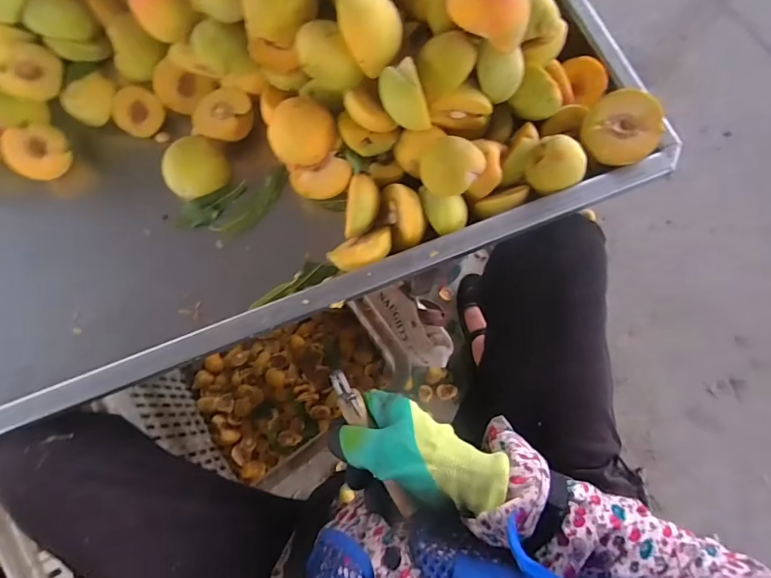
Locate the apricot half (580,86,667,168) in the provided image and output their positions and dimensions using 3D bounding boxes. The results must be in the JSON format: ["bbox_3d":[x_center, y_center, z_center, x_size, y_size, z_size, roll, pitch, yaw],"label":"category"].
[{"bbox_3d":[0.228,-0.153,0.410,0.065,0.033,0.068,37,98,13],"label":"apricot half"}]

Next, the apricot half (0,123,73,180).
[{"bbox_3d":[-0.374,-0.148,0.458,0.058,0.027,0.056,-14,103,-14],"label":"apricot half"}]

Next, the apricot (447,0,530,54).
[{"bbox_3d":[0.085,-0.233,0.347,0.057,0.041,0.060,-30,76,-6],"label":"apricot"}]

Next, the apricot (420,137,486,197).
[{"bbox_3d":[0.062,-0.112,0.396,0.052,0.052,0.051,0,75,1],"label":"apricot"}]

